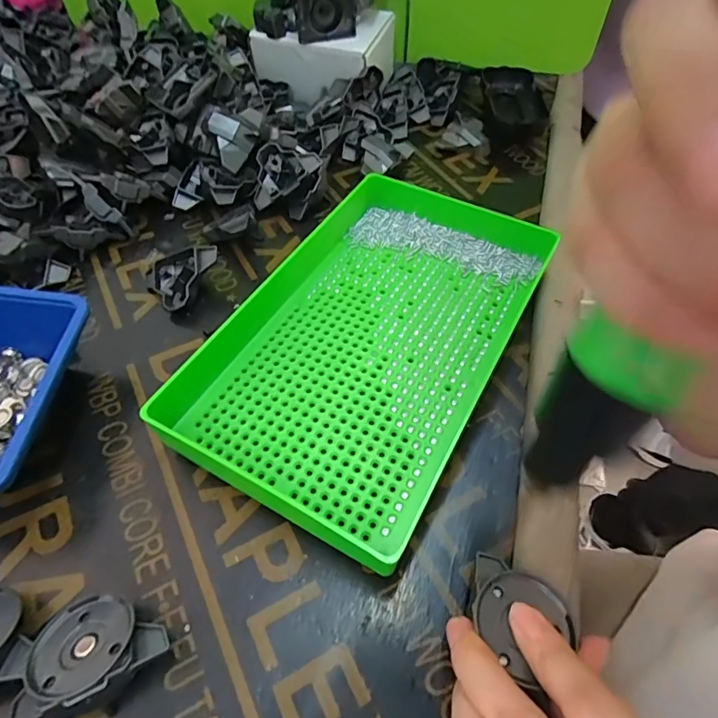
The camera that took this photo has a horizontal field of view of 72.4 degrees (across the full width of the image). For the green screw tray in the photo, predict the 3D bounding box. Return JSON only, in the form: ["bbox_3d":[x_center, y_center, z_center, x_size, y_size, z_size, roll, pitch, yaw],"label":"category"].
[{"bbox_3d":[0.004,-0.021,0.308,0.164,0.036,0.246,25,58,18],"label":"green screw tray"}]

